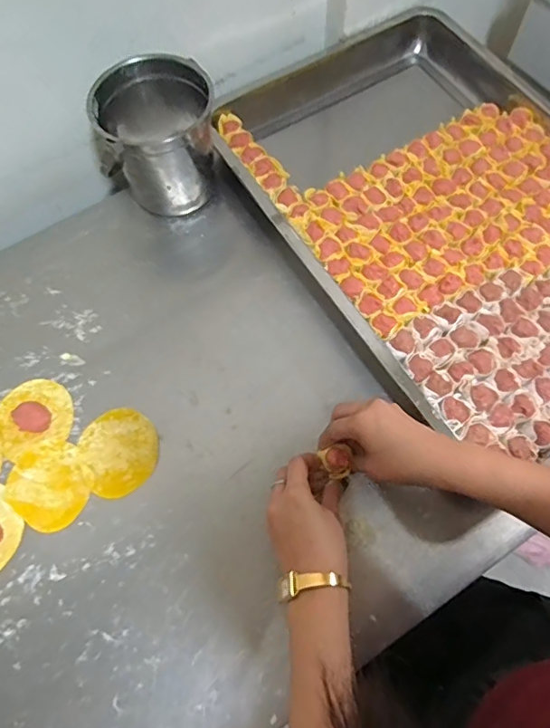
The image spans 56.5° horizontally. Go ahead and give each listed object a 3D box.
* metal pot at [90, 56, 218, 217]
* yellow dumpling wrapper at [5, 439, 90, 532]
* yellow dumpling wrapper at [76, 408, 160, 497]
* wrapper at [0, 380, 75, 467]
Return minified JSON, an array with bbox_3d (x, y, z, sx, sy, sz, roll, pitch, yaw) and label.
[{"bbox_3d":[-0.137,-0.263,0.616,0.134,0.139,0.114,-9,66,-4],"label":"metal pot"},{"bbox_3d":[-0.231,0.128,0.520,0.077,0.004,0.082,-21,68,-9],"label":"yellow dumpling wrapper"},{"bbox_3d":[-0.162,0.090,0.532,0.079,0.004,0.088,-21,68,-9],"label":"yellow dumpling wrapper"},{"bbox_3d":[-0.260,0.056,0.543,0.083,0.021,0.085,-34,70,-14],"label":"wrapper"}]

